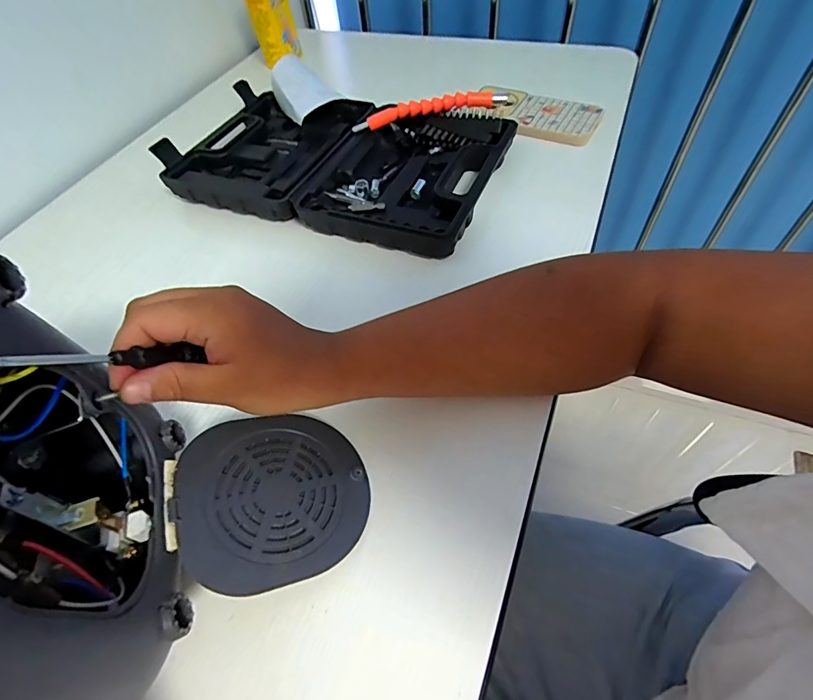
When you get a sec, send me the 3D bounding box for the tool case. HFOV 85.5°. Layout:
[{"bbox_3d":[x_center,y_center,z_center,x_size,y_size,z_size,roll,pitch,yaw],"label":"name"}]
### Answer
[{"bbox_3d":[-0.079,-0.212,0.478,0.344,0.039,0.209,16,57,17],"label":"tool case"}]

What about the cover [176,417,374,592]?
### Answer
[{"bbox_3d":[-0.078,0.088,0.267,0.105,0.015,0.100,-2,52,-25],"label":"cover"}]

